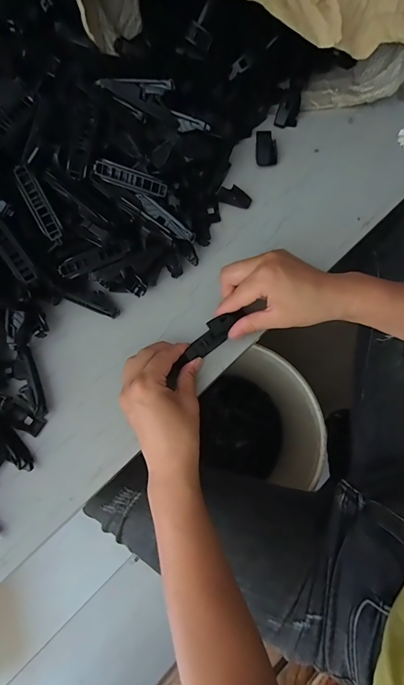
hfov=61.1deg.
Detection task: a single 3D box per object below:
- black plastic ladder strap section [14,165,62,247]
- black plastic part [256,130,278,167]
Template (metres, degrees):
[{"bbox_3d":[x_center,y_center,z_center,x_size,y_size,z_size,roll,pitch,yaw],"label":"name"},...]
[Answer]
[{"bbox_3d":[-0.161,-0.134,0.337,0.018,0.004,0.076,-27,100,-5],"label":"black plastic ladder strap section"},{"bbox_3d":[0.077,-0.229,0.405,0.024,0.014,0.041,0,74,2],"label":"black plastic part"}]

